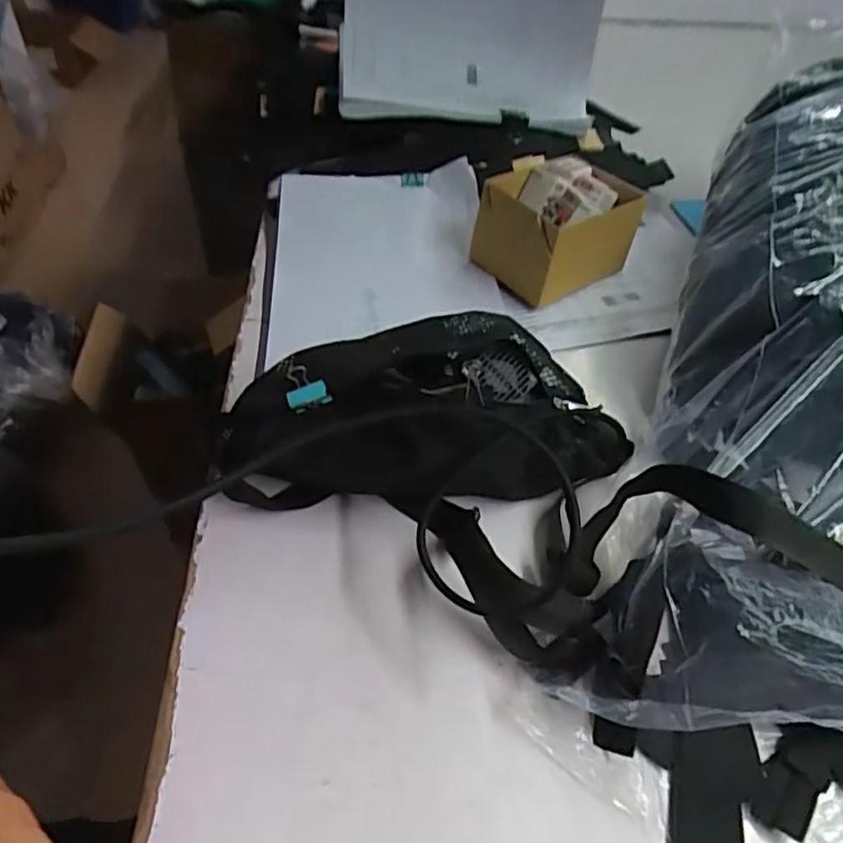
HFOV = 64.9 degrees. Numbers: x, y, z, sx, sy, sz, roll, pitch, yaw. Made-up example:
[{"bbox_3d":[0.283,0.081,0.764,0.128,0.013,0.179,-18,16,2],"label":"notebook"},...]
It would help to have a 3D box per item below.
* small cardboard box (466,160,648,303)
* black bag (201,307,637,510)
[{"bbox_3d":[0.133,-0.193,0.653,0.143,0.091,0.101,-30,55,-27],"label":"small cardboard box"},{"bbox_3d":[0.004,-0.009,0.472,0.273,0.094,0.141,1,47,-2],"label":"black bag"}]

